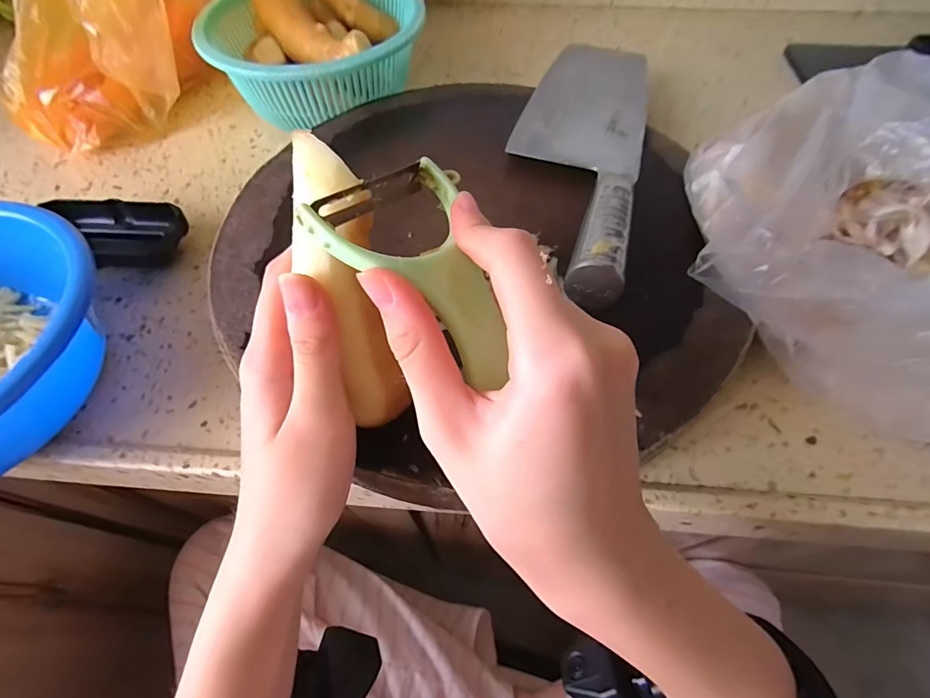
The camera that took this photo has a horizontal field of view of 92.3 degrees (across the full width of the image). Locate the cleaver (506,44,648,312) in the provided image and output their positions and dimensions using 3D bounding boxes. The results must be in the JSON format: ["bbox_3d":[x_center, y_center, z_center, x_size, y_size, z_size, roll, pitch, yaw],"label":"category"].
[{"bbox_3d":[0.087,-0.164,0.329,0.091,0.041,0.322,13,59,8],"label":"cleaver"}]

